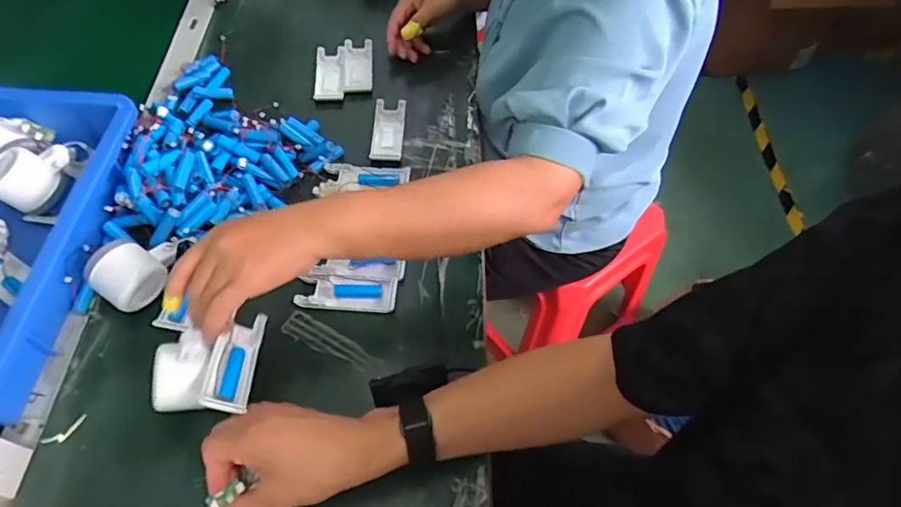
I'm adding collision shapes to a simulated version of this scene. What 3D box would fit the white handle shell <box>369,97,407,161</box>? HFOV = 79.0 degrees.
[{"bbox_3d":[-0.081,-0.162,0.708,0.040,0.006,0.105,2,59,0],"label":"white handle shell"}]

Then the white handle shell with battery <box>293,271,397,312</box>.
[{"bbox_3d":[-0.110,0.040,0.583,0.102,0.015,0.039,4,59,1],"label":"white handle shell with battery"}]

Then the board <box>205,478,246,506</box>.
[{"bbox_3d":[-0.187,0.201,0.455,0.031,0.009,0.013,-34,65,-18],"label":"board"}]

